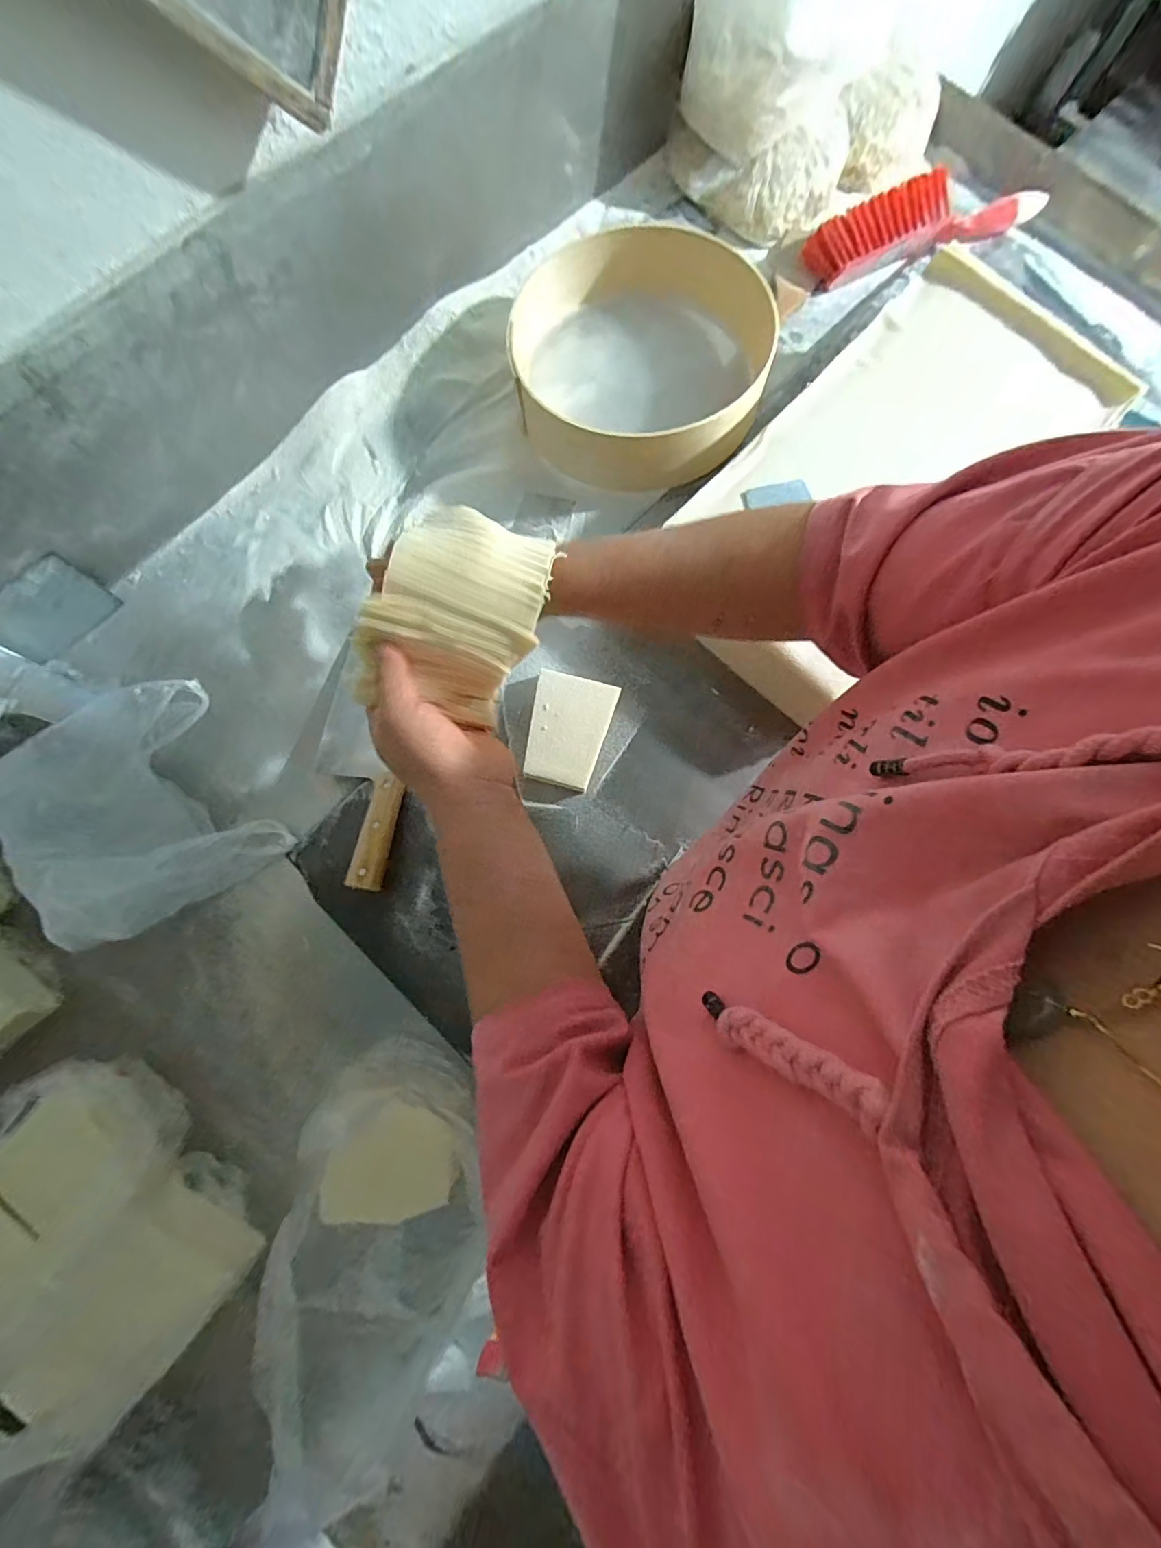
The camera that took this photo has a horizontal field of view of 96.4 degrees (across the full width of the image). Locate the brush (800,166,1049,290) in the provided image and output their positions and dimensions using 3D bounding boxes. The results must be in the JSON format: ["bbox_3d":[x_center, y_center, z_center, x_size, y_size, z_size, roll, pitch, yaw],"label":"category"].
[{"bbox_3d":[0.431,-0.700,0.660,0.300,0.047,0.082,-20,79,-3],"label":"brush"}]

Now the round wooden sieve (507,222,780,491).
[{"bbox_3d":[0.060,-0.469,0.601,0.266,0.079,0.281,0,79,1],"label":"round wooden sieve"}]

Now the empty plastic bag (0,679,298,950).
[{"bbox_3d":[-0.443,0.036,0.511,0.224,0.064,0.220,-32,80,-5],"label":"empty plastic bag"}]

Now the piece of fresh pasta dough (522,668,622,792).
[{"bbox_3d":[-0.013,-0.044,0.538,0.079,0.024,0.112,15,80,3],"label":"piece of fresh pasta dough"}]

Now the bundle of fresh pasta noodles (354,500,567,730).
[{"bbox_3d":[-0.072,-0.100,0.329,0.094,0.064,0.119,22,80,5],"label":"bundle of fresh pasta noodles"}]

